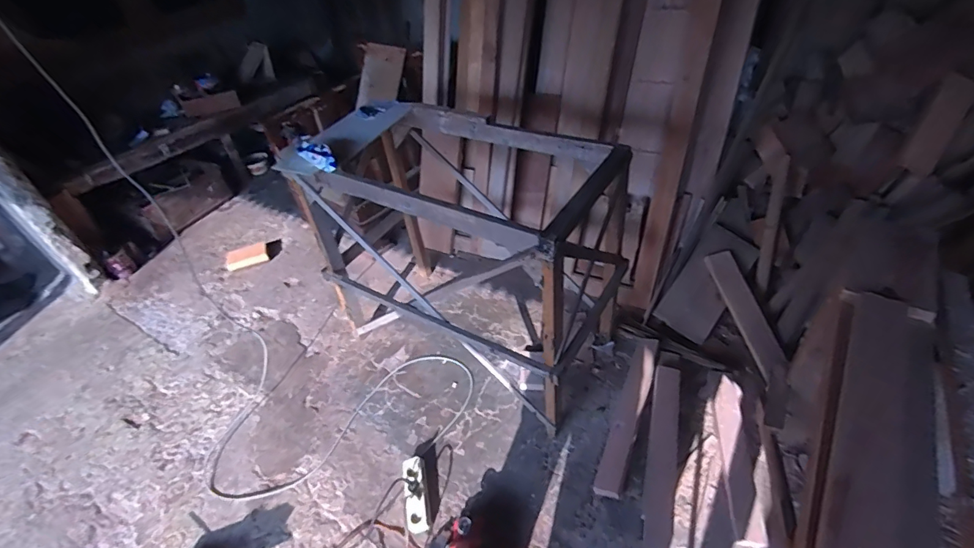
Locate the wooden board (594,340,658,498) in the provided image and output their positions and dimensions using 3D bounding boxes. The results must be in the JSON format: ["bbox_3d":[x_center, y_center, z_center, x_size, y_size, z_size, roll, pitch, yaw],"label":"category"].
[{"bbox_3d":[0.458,0.432,1.464,0.081,0.040,0.559,15,49,23],"label":"wooden board"}]

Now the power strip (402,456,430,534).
[{"bbox_3d":[-0.208,0.636,1.334,0.063,0.025,0.206,-2,49,-16],"label":"power strip"}]

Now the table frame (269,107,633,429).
[{"bbox_3d":[-0.088,-0.064,1.520,0.979,0.803,0.499,21,51,27],"label":"table frame"}]

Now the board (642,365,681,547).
[{"bbox_3d":[0.512,0.513,1.326,0.085,0.031,0.555,9,46,17],"label":"board"}]

